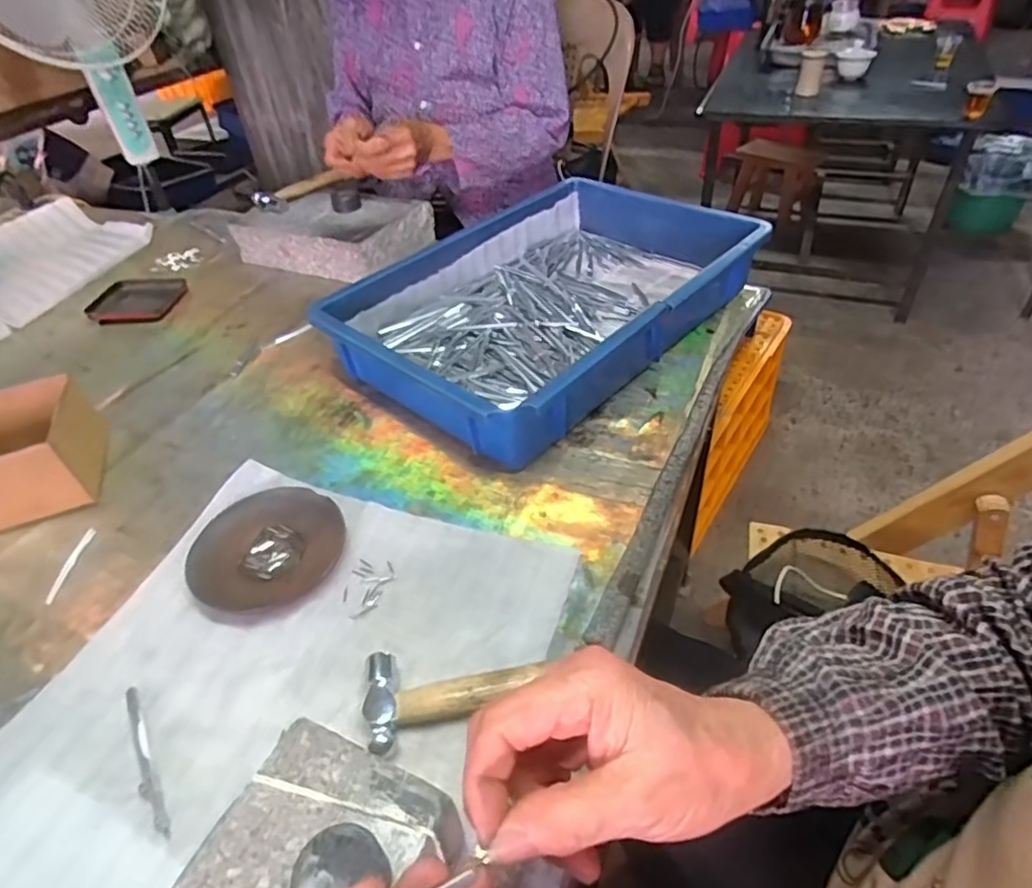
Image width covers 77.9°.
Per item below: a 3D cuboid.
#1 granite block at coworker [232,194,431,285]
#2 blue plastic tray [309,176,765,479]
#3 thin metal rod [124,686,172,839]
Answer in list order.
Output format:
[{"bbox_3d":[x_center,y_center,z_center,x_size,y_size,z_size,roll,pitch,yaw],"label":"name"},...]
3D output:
[{"bbox_3d":[-0.260,-0.298,0.899,0.249,0.062,0.148,14,45,20],"label":"granite block at coworker"},{"bbox_3d":[0.040,-0.161,0.698,0.288,0.081,0.440,30,52,33],"label":"blue plastic tray"},{"bbox_3d":[-0.224,0.190,0.383,0.011,0.004,0.104,-26,46,-23],"label":"thin metal rod"}]

